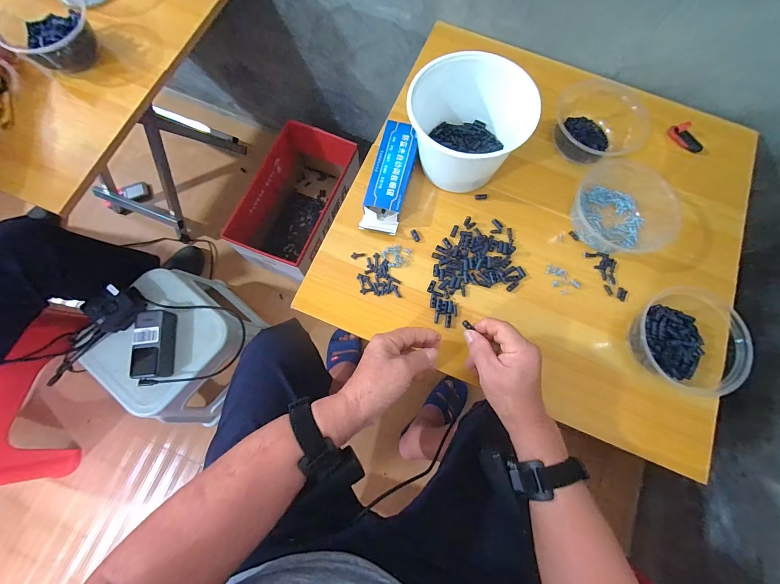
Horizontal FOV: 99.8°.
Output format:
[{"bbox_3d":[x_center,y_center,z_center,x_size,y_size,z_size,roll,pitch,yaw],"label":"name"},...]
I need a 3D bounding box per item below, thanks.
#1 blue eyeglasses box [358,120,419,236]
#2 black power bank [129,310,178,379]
[{"bbox_3d":[0.002,-0.176,0.501,0.057,0.030,0.172,14,75,2],"label":"blue eyeglasses box"},{"bbox_3d":[-0.472,0.104,0.657,0.060,0.046,0.131,-4,78,-1],"label":"black power bank"}]

